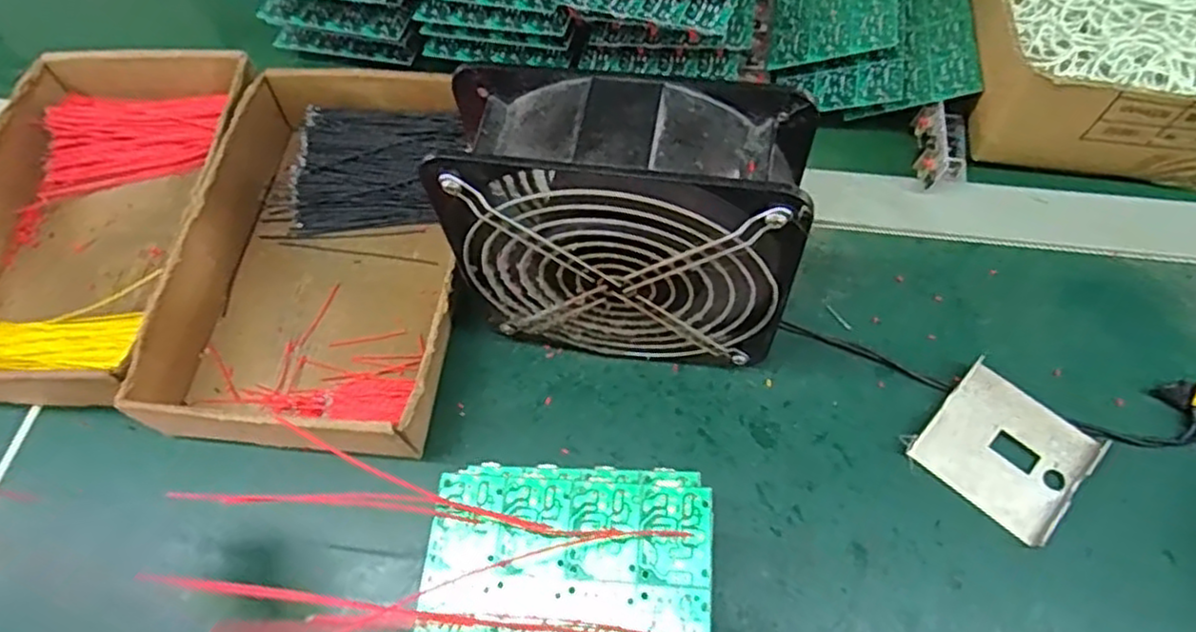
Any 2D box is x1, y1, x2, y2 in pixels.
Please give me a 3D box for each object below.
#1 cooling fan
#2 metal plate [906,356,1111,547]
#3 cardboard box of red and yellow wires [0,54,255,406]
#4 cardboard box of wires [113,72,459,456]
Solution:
[{"bbox_3d":[0.012,-0.033,0.331,0.151,0.151,0.061,9,63,8],"label":"cooling fan"},{"bbox_3d":[0.196,0.064,0.342,0.068,0.010,0.063,37,70,20],"label":"metal plate"},{"bbox_3d":[-0.299,-0.063,0.424,0.150,0.045,0.232,2,62,4],"label":"cardboard box of red and yellow wires"},{"bbox_3d":[-0.150,-0.038,0.405,0.149,0.044,0.241,0,62,3],"label":"cardboard box of wires"}]

